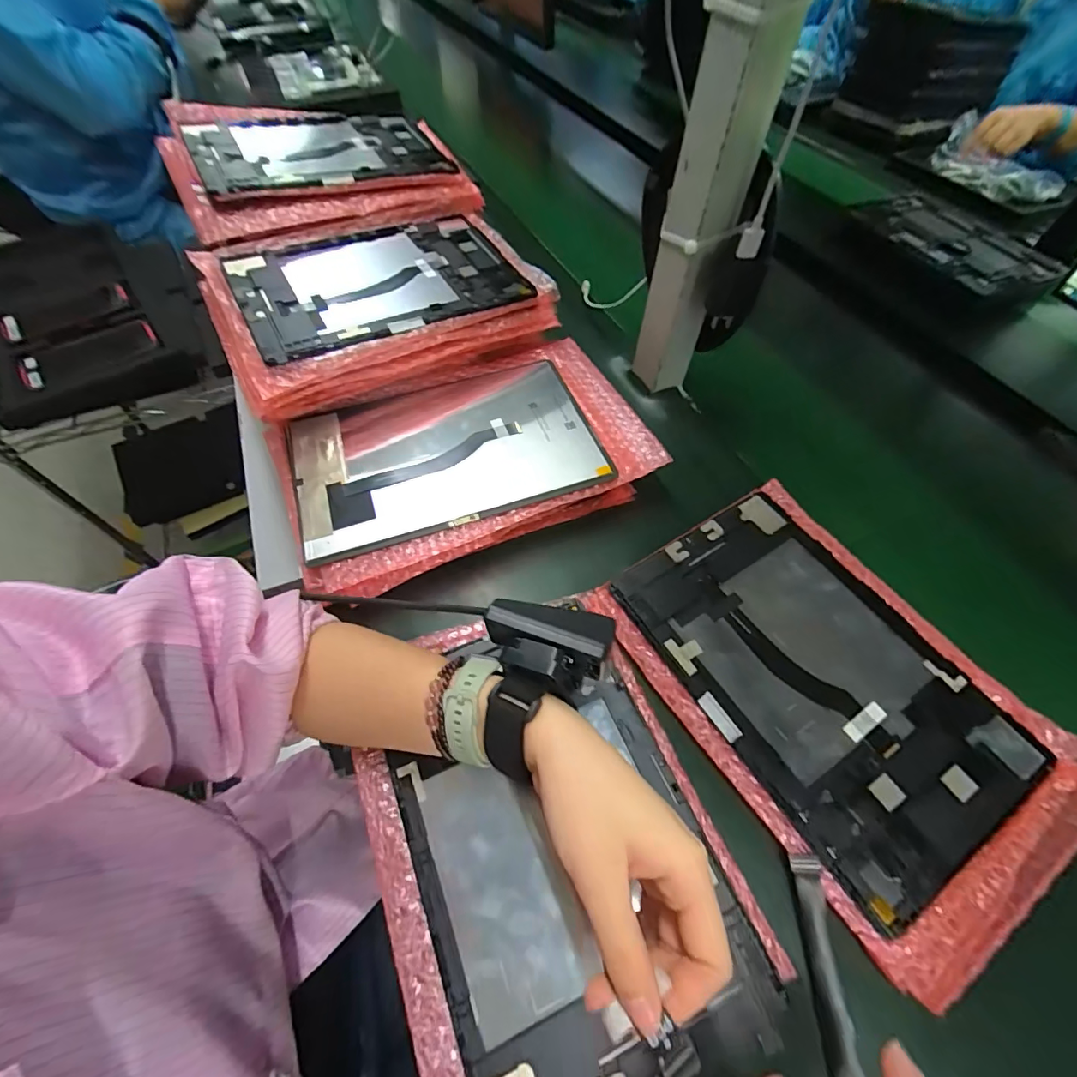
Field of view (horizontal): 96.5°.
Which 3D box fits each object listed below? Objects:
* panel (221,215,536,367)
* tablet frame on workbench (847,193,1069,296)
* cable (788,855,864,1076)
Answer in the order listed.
[{"bbox_3d":[-0.148,-0.245,0.458,0.249,0.014,0.165,-25,63,-21],"label":"panel"},{"bbox_3d":[0.595,-0.435,0.695,0.188,0.021,0.270,-18,60,-12],"label":"tablet frame on workbench"},{"bbox_3d":[0.153,0.236,0.250,0.021,0.011,0.119,3,57,1],"label":"cable"}]

